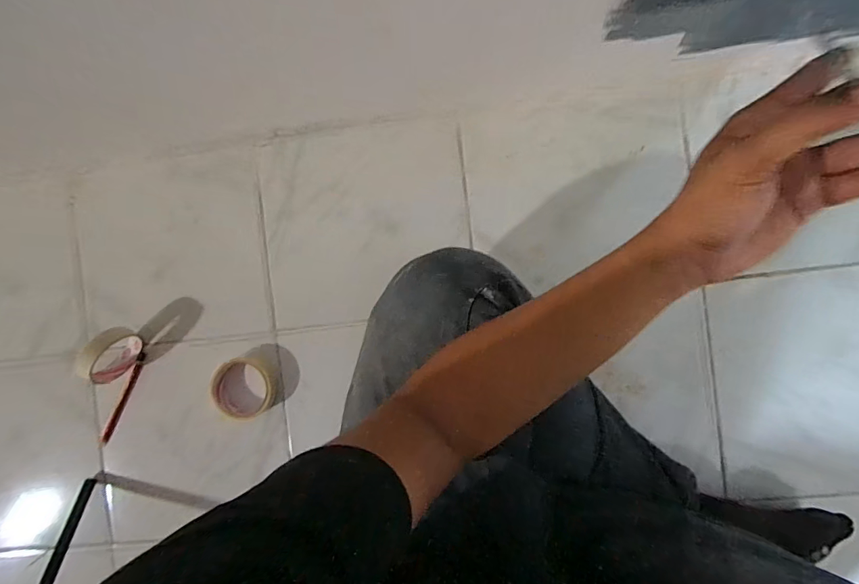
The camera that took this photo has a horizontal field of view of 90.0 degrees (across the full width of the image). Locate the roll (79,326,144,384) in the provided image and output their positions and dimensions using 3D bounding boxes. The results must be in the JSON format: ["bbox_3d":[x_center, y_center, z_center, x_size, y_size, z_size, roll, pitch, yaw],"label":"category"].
[{"bbox_3d":[-0.447,0.091,0.608,0.022,0.085,0.092,33,95,4],"label":"roll"}]

